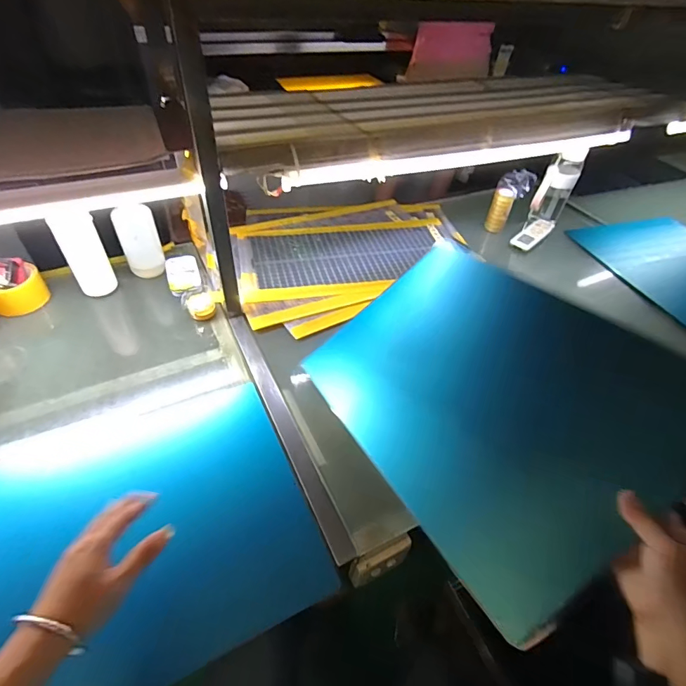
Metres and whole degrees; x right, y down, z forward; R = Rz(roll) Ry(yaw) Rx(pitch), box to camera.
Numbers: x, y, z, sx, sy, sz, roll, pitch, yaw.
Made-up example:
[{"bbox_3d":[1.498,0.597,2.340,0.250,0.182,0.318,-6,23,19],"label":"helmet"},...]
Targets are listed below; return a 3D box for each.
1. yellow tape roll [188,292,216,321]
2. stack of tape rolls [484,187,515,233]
[{"bbox_3d":[-0.288,-0.076,0.833,0.051,0.026,0.061,-10,49,-15],"label":"yellow tape roll"},{"bbox_3d":[0.437,-0.369,1.138,0.056,0.117,0.044,20,48,12],"label":"stack of tape rolls"}]

